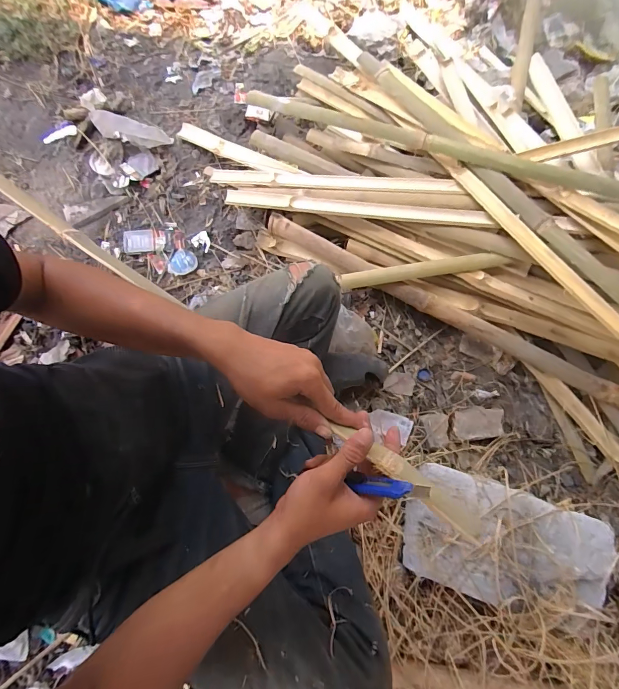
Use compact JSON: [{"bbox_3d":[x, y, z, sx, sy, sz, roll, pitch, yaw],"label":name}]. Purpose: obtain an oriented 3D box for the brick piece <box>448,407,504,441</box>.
[{"bbox_3d":[0.364,0.173,0.766,0.117,0.023,0.066,-2,74,-5],"label":"brick piece"}]

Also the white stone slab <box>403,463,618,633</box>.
[{"bbox_3d":[0.365,0.366,0.642,0.352,0.076,0.195,16,76,4],"label":"white stone slab"}]

